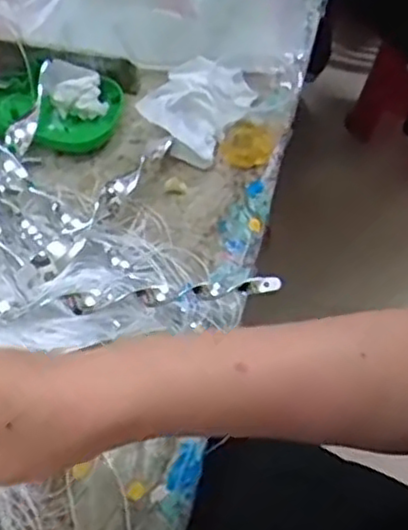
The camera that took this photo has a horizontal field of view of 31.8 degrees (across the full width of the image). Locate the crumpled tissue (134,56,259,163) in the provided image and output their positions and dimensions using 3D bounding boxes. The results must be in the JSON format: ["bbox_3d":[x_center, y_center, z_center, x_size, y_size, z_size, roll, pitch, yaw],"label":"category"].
[{"bbox_3d":[-0.002,-0.139,0.603,0.070,0.036,0.098,27,59,17],"label":"crumpled tissue"}]

